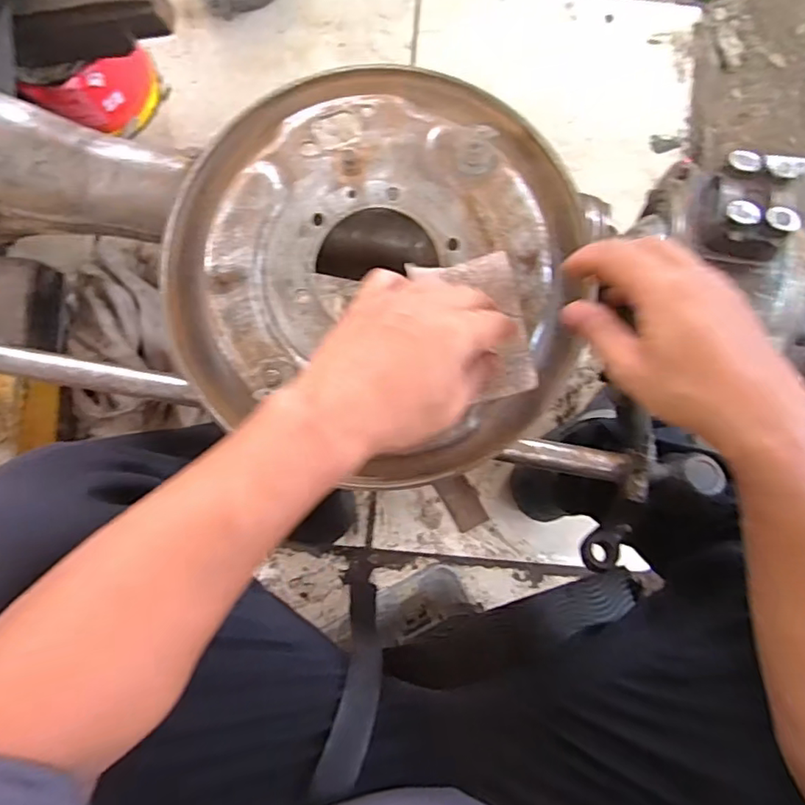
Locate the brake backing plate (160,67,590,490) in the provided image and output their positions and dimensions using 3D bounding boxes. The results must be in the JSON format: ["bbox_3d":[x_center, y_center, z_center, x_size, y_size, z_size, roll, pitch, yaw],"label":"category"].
[{"bbox_3d":[-0.017,-0.103,0.413,0.300,0.054,0.282,0,89,-3],"label":"brake backing plate"}]

